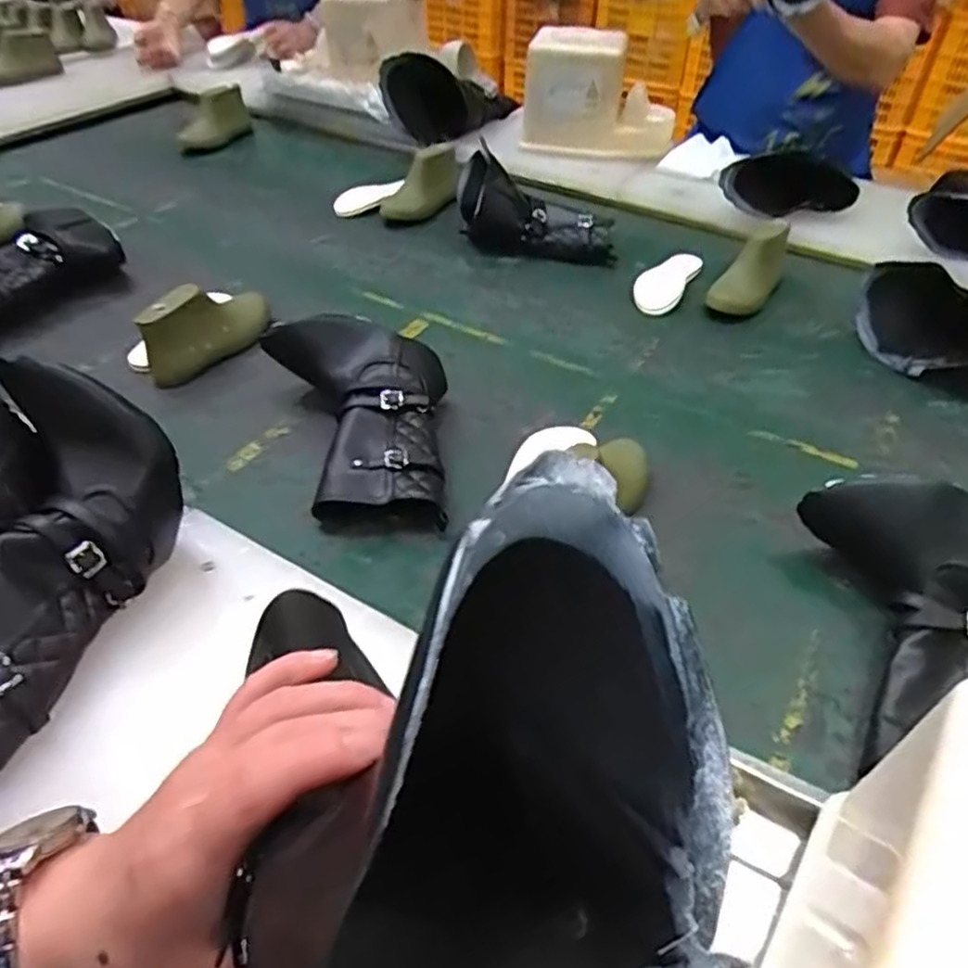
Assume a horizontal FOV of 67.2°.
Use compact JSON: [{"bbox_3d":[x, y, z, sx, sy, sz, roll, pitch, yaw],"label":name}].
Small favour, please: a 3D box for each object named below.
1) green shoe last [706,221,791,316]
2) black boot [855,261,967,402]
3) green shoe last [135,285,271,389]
[{"bbox_3d":[0.351,-0.283,0.959,0.063,0.056,0.150,33,80,30],"label":"green shoe last"},{"bbox_3d":[0.581,-0.180,0.829,0.254,0.108,0.135,12,44,11],"label":"black boot"},{"bbox_3d":[-0.303,-0.182,0.812,0.042,0.096,0.155,25,48,23],"label":"green shoe last"}]

